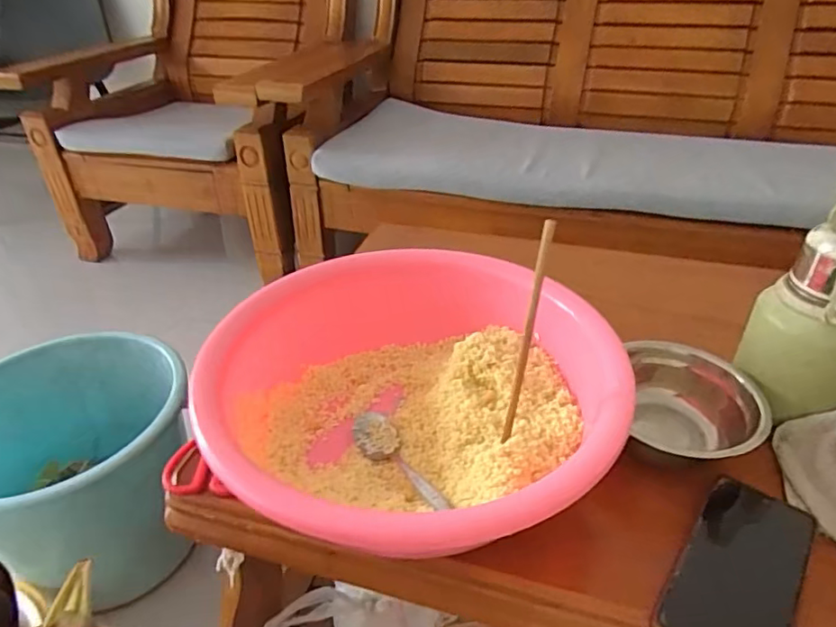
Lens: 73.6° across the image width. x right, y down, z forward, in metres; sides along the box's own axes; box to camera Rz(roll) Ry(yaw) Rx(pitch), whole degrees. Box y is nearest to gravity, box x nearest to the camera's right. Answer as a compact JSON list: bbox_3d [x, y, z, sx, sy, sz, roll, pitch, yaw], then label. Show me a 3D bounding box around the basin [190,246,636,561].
[{"bbox_3d":[0.000,0.072,0.506,0.302,0.108,0.325,0,35,0],"label":"basin"}]

